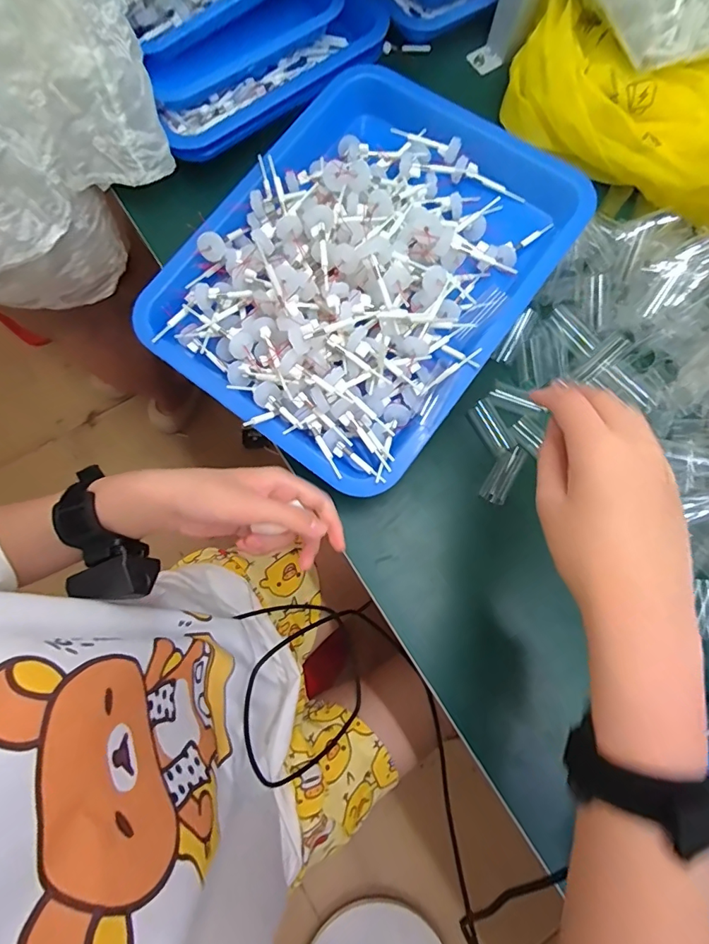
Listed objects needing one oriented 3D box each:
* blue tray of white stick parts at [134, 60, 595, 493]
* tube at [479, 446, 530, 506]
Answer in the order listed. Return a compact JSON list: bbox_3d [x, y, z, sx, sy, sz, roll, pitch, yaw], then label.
[{"bbox_3d":[0.011,-0.176,0.377,0.259,0.066,0.331,36,80,8],"label":"blue tray of white stick parts"},{"bbox_3d":[0.127,0.004,0.393,0.021,0.017,0.051,33,80,7],"label":"tube"}]

